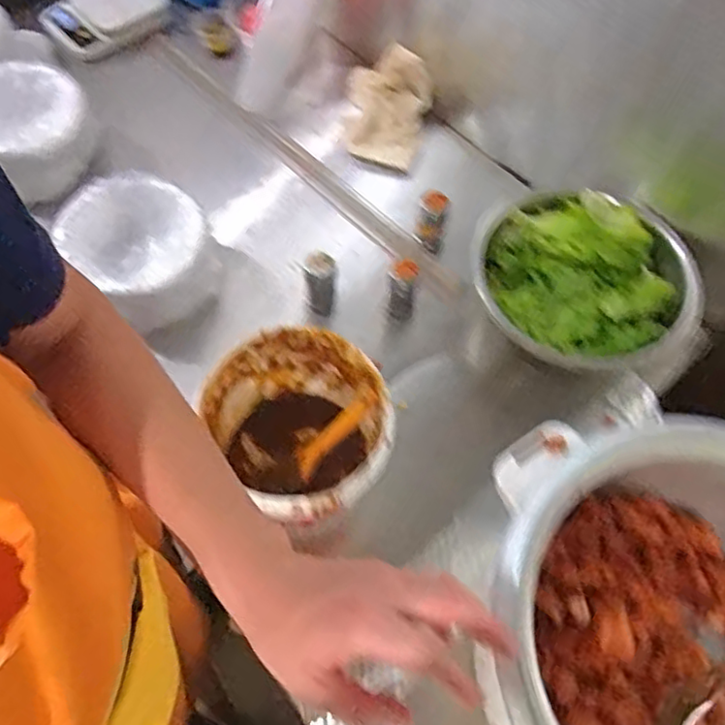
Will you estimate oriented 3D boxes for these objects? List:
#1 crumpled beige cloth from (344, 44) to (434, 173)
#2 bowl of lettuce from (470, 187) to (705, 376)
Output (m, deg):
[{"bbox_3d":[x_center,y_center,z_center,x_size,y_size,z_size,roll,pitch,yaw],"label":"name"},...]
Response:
[{"bbox_3d":[0.039,-0.407,0.999,0.136,0.073,0.204,4,62,0],"label":"crumpled beige cloth"},{"bbox_3d":[0.271,-0.105,0.821,0.260,0.085,0.280,1,62,-2],"label":"bowl of lettuce"}]

